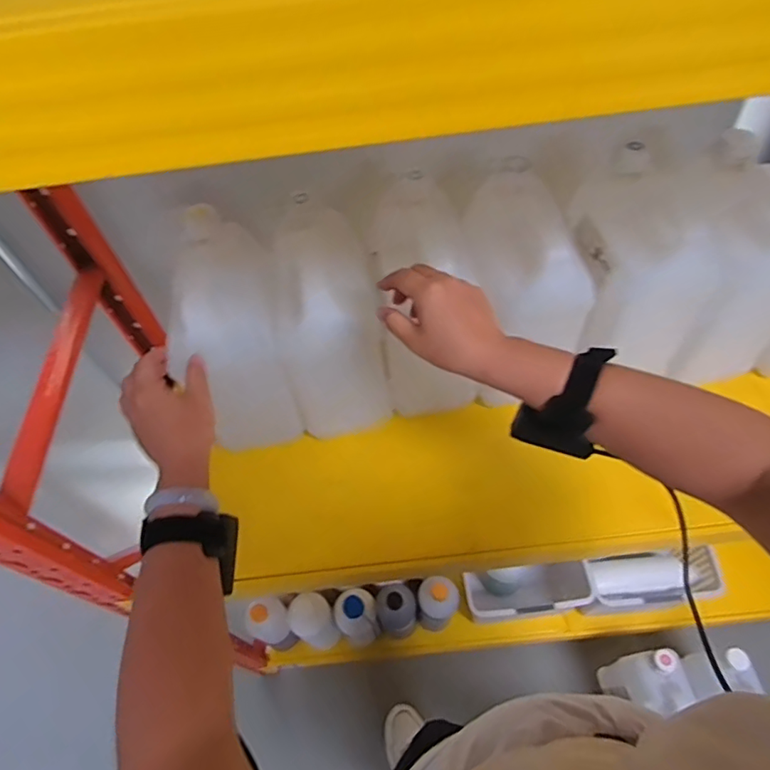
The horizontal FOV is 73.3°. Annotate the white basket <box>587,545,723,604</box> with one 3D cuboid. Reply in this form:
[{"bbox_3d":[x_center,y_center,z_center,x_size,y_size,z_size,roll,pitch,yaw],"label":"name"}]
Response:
[{"bbox_3d":[0.543,0.386,1.052,0.244,0.073,0.097,-13,53,18],"label":"white basket"}]

